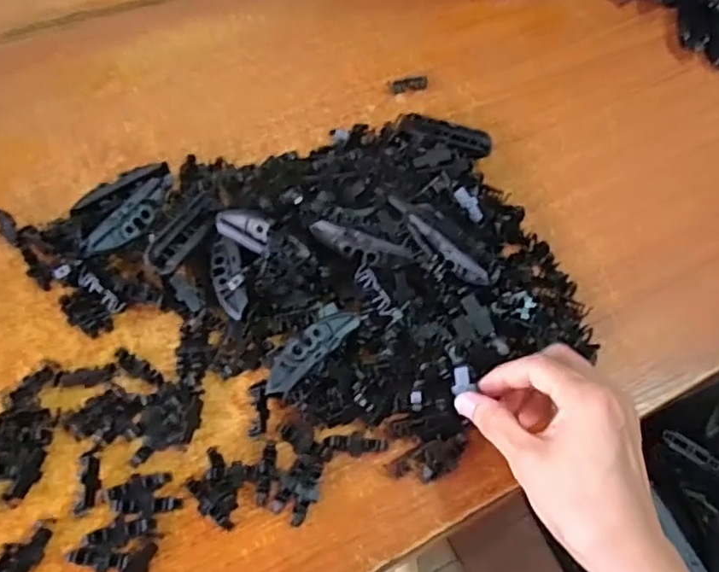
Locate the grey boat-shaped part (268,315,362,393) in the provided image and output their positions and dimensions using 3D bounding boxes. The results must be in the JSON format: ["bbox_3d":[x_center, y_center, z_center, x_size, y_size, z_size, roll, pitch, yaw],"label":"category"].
[{"bbox_3d":[-0.029,0.037,0.364,0.021,0.005,0.067,38,63,25],"label":"grey boat-shaped part"}]

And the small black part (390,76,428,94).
[{"bbox_3d":[0.042,-0.169,0.516,0.032,0.007,0.012,-10,59,-11],"label":"small black part"}]

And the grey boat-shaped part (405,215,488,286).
[{"bbox_3d":[0.055,-0.021,0.396,0.063,0.017,0.010,38,62,18],"label":"grey boat-shaped part"}]

